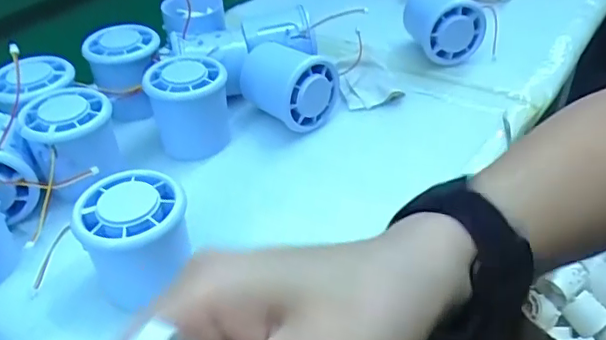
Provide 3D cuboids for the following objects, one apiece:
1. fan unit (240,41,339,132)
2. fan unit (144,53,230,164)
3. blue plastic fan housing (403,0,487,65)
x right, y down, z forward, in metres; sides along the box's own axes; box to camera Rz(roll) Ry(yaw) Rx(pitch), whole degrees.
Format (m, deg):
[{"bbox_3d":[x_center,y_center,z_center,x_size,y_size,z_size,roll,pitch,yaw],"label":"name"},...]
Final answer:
[{"bbox_3d":[-0.011,-0.067,0.420,0.051,0.043,0.067,-29,46,-28],"label":"fan unit"},{"bbox_3d":[-0.080,-0.047,0.399,0.052,0.058,0.055,-11,40,-9],"label":"fan unit"},{"bbox_3d":[0.124,-0.132,0.490,0.053,0.053,0.054,-13,40,-11],"label":"blue plastic fan housing"}]

